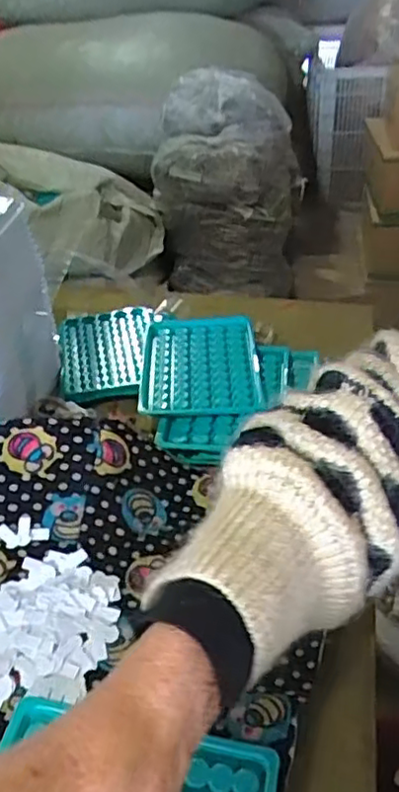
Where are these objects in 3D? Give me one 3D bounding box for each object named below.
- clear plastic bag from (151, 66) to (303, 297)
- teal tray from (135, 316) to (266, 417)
[{"bbox_3d":[0.082,-0.609,1.856,0.399,0.526,0.350,1,39,8],"label":"clear plastic bag"},{"bbox_3d":[0.000,-0.026,0.536,0.096,0.014,0.128,-4,39,2],"label":"teal tray"}]

